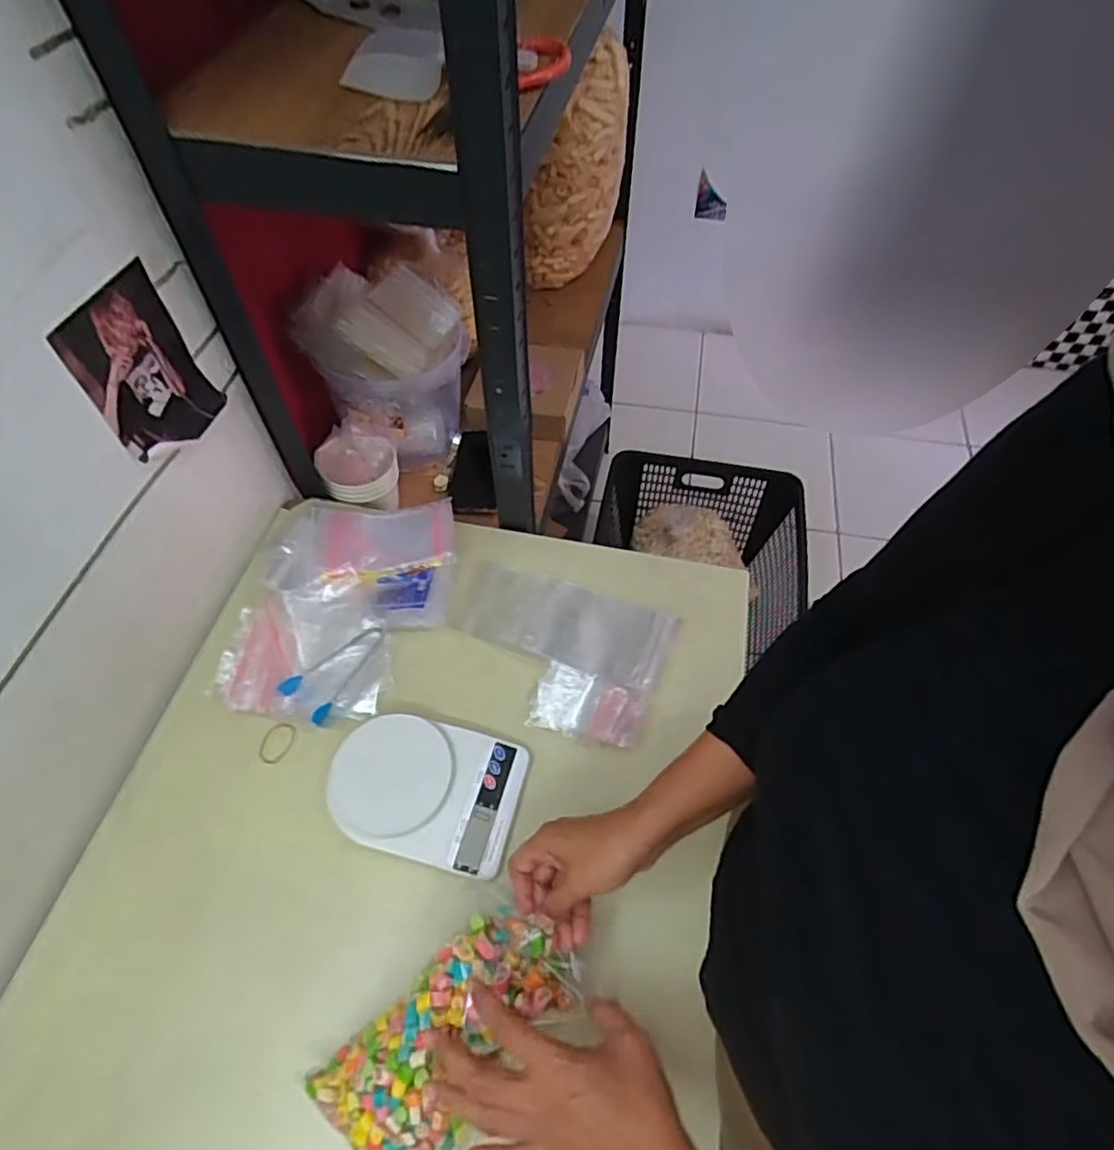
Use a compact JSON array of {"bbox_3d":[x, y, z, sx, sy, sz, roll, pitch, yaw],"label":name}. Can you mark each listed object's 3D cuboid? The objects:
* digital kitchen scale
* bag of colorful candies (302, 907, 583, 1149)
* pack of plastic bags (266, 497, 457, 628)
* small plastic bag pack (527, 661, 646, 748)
[{"bbox_3d":[-0.121,0.198,0.617,0.166,0.039,0.124,12,57,8],"label":"digital kitchen scale"},{"bbox_3d":[-0.079,0.342,0.489,0.110,0.056,0.191,39,64,23],"label":"bag of colorful candies"},{"bbox_3d":[-0.218,-0.016,0.761,0.200,0.044,0.166,0,56,0],"label":"pack of plastic bags"},{"bbox_3d":[0.033,0.133,0.672,0.113,0.032,0.065,11,57,7],"label":"small plastic bag pack"}]

